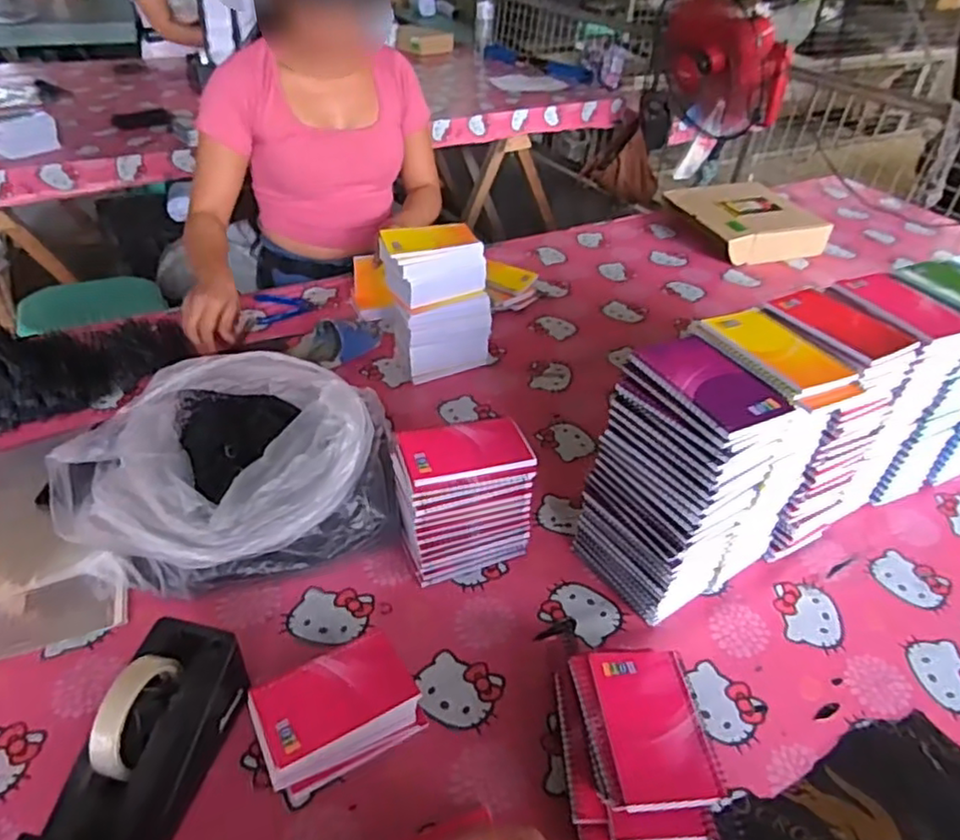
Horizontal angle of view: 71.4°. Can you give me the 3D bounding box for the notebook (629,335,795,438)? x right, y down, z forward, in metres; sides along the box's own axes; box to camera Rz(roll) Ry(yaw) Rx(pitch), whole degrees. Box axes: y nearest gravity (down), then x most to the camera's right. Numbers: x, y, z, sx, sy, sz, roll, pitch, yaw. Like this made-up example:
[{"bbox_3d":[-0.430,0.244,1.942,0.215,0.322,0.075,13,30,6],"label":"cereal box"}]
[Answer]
[{"bbox_3d":[0.205,-0.038,0.602,0.092,0.009,0.131,-20,44,-25],"label":"notebook"}]

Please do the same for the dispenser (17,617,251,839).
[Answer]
[{"bbox_3d":[-0.267,0.267,0.533,0.074,0.118,0.203,10,39,8],"label":"dispenser"}]

